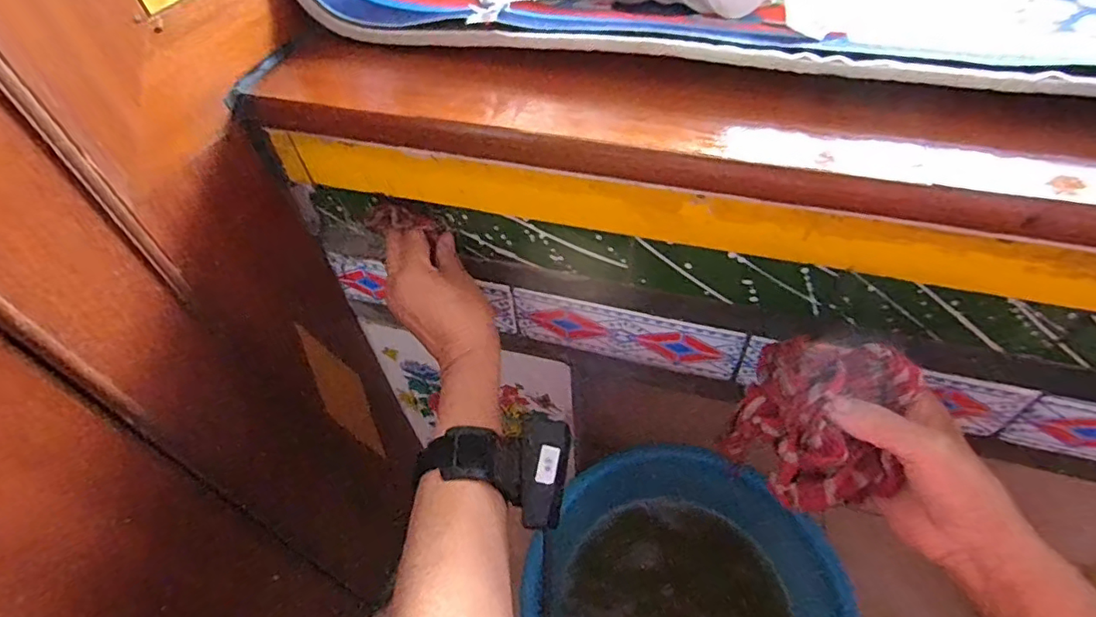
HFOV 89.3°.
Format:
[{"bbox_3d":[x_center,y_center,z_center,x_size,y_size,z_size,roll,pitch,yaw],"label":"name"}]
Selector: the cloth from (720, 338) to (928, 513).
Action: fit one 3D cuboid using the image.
[{"bbox_3d":[0.163,0.066,0.331,0.088,0.082,0.078,28,58,24],"label":"cloth"}]

